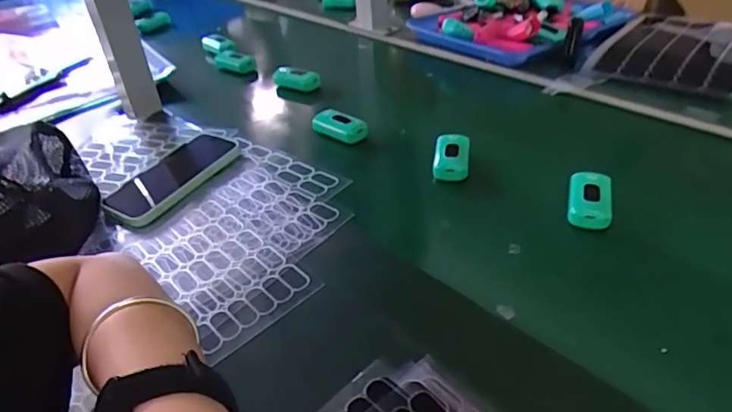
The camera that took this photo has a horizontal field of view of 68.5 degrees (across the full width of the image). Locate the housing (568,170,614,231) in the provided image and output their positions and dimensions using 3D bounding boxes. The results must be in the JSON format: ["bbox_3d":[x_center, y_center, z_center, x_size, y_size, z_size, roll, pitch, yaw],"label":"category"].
[{"bbox_3d":[0.208,-0.006,0.499,0.037,0.026,0.054,9,37,15],"label":"housing"}]

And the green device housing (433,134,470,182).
[{"bbox_3d":[0.093,-0.053,0.584,0.037,0.025,0.062,4,37,10],"label":"green device housing"}]

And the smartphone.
[{"bbox_3d":[-0.214,-0.033,0.593,0.098,0.018,0.150,19,48,39],"label":"smartphone"}]

